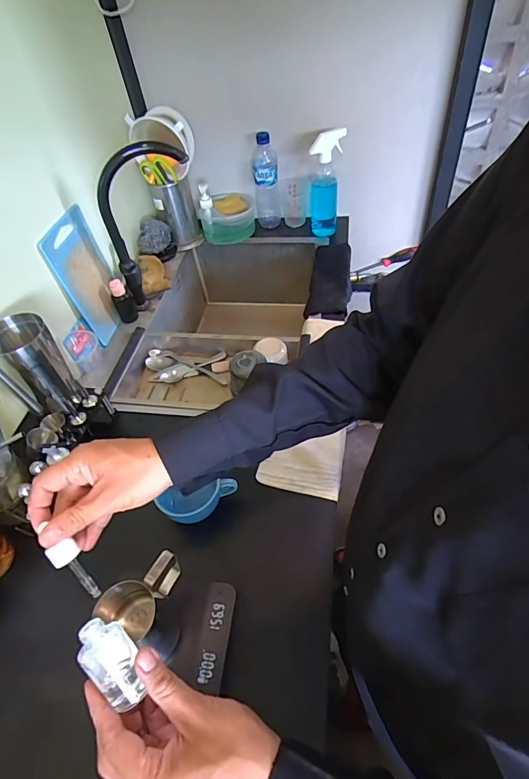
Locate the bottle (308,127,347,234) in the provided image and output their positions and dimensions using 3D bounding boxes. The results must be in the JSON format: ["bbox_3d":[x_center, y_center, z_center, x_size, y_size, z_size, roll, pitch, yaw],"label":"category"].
[{"bbox_3d":[0.159,-0.528,1.045,0.079,0.244,0.091,3,50,11],"label":"bottle"}]

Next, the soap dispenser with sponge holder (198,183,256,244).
[{"bbox_3d":[-0.099,-0.497,1.113,0.144,0.144,0.132,-6,48,3],"label":"soap dispenser with sponge holder"}]

